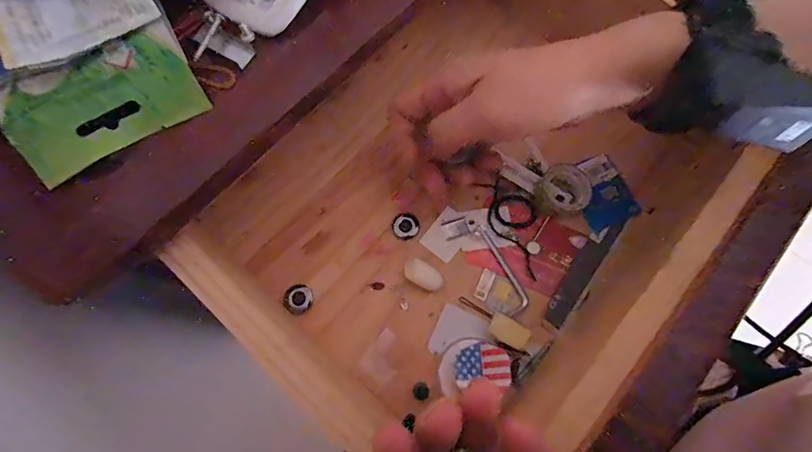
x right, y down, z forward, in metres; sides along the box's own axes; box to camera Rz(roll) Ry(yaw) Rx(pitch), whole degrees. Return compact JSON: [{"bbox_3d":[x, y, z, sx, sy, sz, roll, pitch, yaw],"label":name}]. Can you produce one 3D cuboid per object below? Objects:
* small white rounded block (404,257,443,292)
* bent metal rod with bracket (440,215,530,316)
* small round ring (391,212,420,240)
[{"bbox_3d":[0.012,0.035,0.286,0.027,0.013,0.016,32,75,12],"label":"small white rounded block"},{"bbox_3d":[0.057,0.025,0.292,0.025,0.004,0.080,-31,73,-9],"label":"bent metal rod with bracket"},{"bbox_3d":[0.000,0.000,0.302,0.019,0.007,0.021,38,76,13],"label":"small round ring"}]

